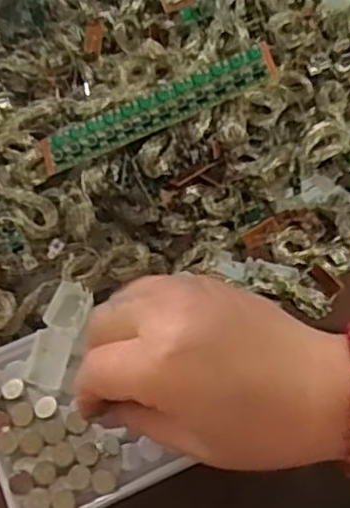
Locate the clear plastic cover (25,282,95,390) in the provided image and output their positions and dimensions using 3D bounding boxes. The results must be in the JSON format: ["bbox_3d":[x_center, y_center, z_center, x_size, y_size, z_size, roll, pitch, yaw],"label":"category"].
[{"bbox_3d":[-0.059,0.041,0.342,0.023,0.009,0.055,13,68,8],"label":"clear plastic cover"}]

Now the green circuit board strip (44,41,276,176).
[{"bbox_3d":[-0.010,-0.073,0.336,0.125,0.007,0.023,-21,59,13],"label":"green circuit board strip"}]

